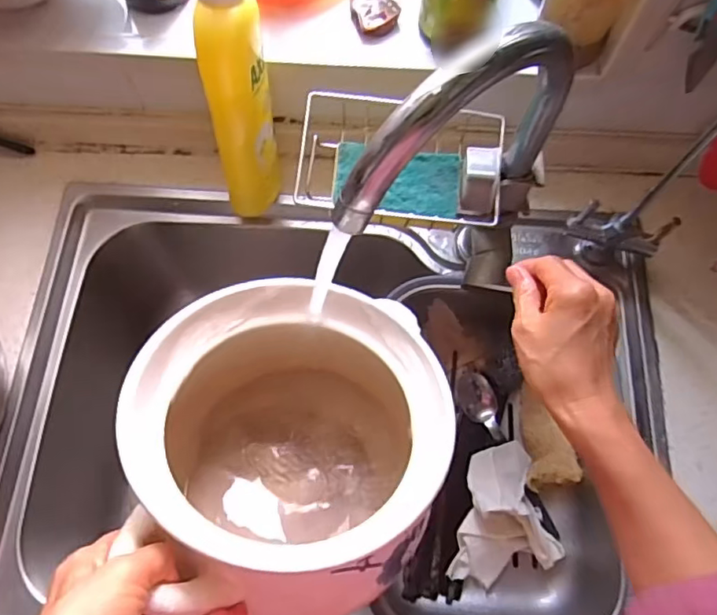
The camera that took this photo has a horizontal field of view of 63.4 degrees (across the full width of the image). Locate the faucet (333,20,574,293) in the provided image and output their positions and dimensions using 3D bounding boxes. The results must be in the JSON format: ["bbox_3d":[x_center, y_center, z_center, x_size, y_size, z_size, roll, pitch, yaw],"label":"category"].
[{"bbox_3d":[0.073,-0.071,0.420,0.074,0.273,0.181,38,73,13],"label":"faucet"}]

